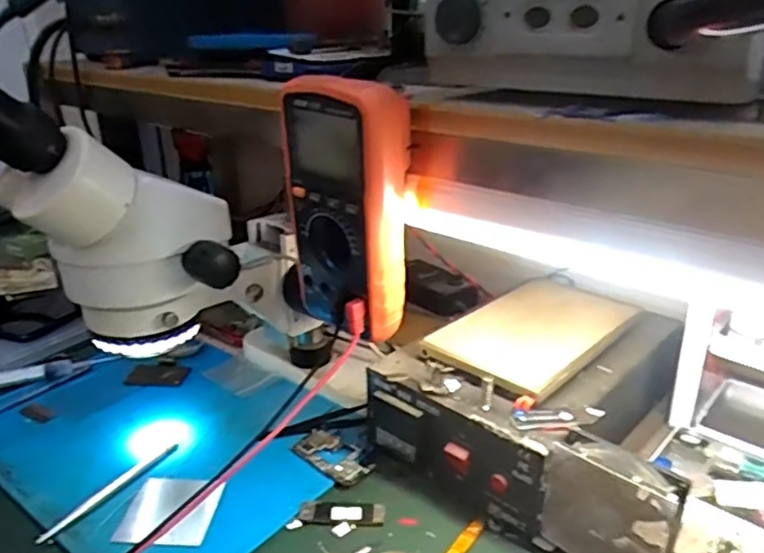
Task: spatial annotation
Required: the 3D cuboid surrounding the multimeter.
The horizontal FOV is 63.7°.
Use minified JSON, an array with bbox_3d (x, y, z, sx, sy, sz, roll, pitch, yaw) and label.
[{"bbox_3d":[-0.026,-0.047,0.438,0.047,0.176,0.092,-22,30,-40],"label":"multimeter"}]

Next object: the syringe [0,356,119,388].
[{"bbox_3d":[-0.372,0.105,0.656,0.160,0.017,0.024,-9,24,-15],"label":"syringe"}]

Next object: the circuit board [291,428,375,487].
[{"bbox_3d":[-0.043,0.153,0.530,0.038,0.004,0.075,-23,31,-40],"label":"circuit board"}]

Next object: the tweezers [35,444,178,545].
[{"bbox_3d":[-0.217,0.171,0.496,0.011,0.008,0.127,12,27,29],"label":"tweezers"}]

